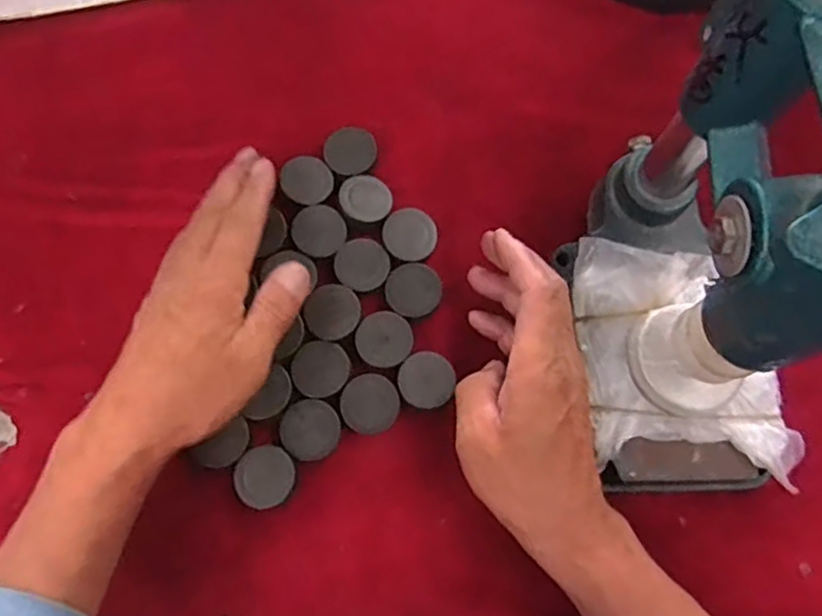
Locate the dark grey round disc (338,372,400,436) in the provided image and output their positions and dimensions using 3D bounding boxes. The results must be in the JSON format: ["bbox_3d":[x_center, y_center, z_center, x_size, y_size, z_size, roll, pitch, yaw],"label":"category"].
[{"bbox_3d":[-0.023,0.055,0.375,0.032,0.009,0.032,0,74,-2],"label":"dark grey round disc"}]

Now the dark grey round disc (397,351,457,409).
[{"bbox_3d":[0.009,0.041,0.378,0.032,0.005,0.031,0,74,-2],"label":"dark grey round disc"}]

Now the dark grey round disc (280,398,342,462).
[{"bbox_3d":[-0.055,0.068,0.371,0.032,0.008,0.032,0,74,-2],"label":"dark grey round disc"}]

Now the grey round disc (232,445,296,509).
[{"bbox_3d":[-0.080,0.093,0.365,0.033,0.009,0.032,-22,76,-8],"label":"grey round disc"}]

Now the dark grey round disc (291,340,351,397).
[{"bbox_3d":[-0.051,0.034,0.375,0.031,0.004,0.032,0,74,-2],"label":"dark grey round disc"}]

